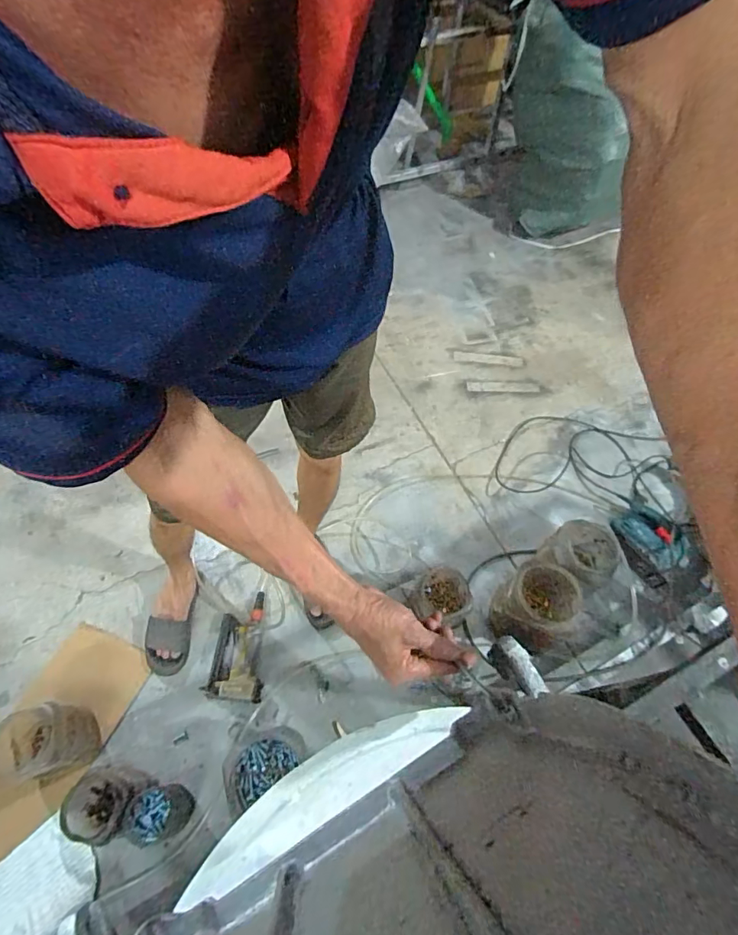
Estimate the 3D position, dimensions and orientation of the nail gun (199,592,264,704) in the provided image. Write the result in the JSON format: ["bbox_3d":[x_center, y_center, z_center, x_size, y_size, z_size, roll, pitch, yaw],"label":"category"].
[{"bbox_3d":[-0.312,0.434,1.155,0.136,0.043,0.256,6,59,3],"label":"nail gun"}]

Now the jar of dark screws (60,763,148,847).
[{"bbox_3d":[-0.532,0.676,0.937,0.138,0.149,0.124,10,59,5],"label":"jar of dark screws"}]

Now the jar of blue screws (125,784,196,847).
[{"bbox_3d":[-0.419,0.697,0.936,0.095,0.091,0.089,0,59,-1],"label":"jar of blue screws"}]

